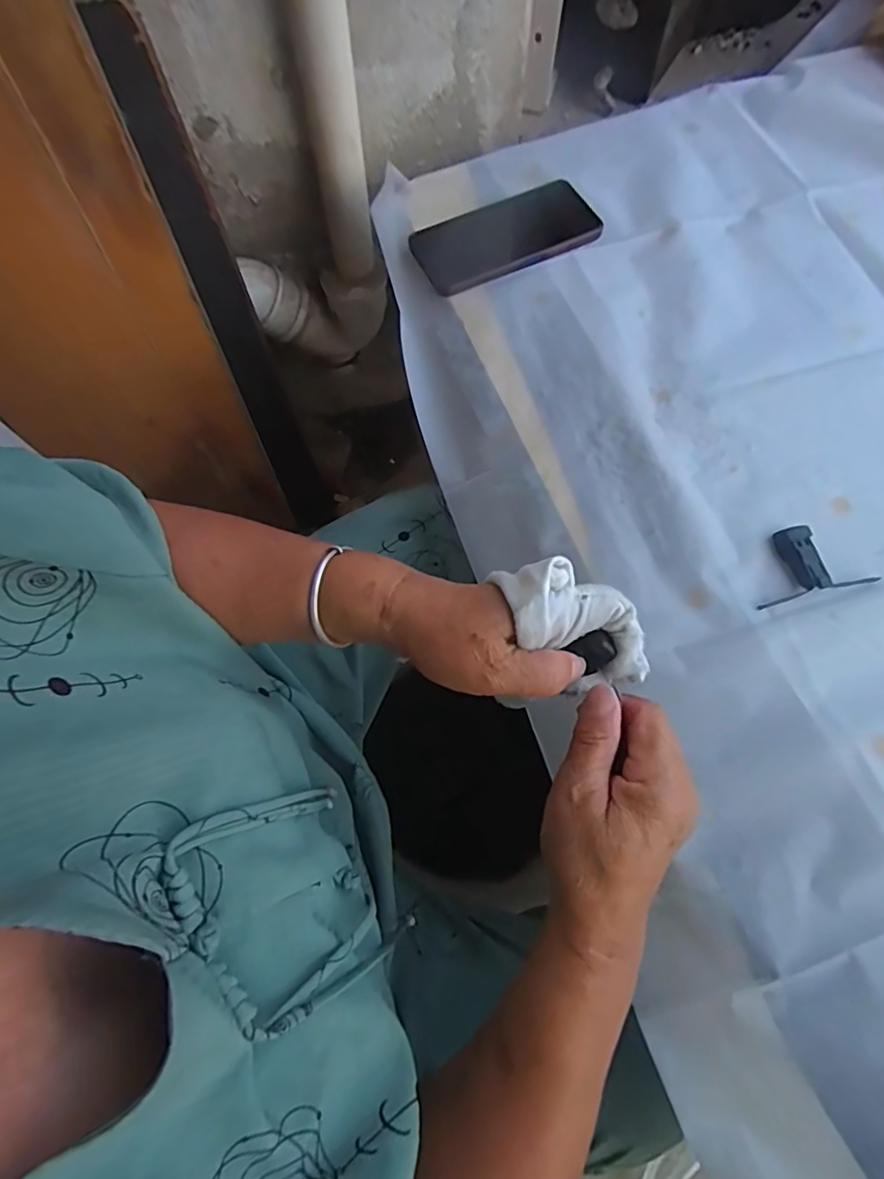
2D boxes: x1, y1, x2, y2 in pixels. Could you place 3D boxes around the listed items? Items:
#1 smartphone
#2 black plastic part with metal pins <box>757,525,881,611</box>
[{"bbox_3d":[0.058,-0.324,0.519,0.165,0.008,0.081,-22,69,-7],"label":"smartphone"},{"bbox_3d":[0.252,-0.021,0.394,0.083,0.011,0.049,-13,68,-4],"label":"black plastic part with metal pins"}]

